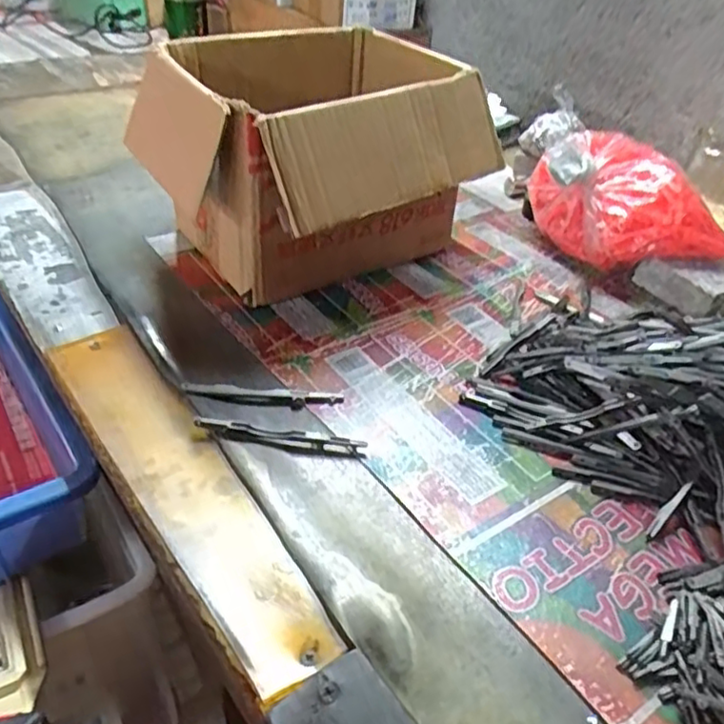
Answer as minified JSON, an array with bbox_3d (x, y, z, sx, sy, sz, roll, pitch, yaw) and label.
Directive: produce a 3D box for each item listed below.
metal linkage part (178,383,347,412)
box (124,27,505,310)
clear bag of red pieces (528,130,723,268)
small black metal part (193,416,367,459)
[{"bbox_3d":[-0.063,0.020,0.415,0.099,0.011,0.017,3,38,-2],"label":"metal linkage part"},{"bbox_3d":[-0.032,-0.164,0.533,0.218,0.156,0.209,-23,46,-30],"label":"box"},{"bbox_3d":[0.232,-0.134,0.573,0.153,0.093,0.114,6,38,2],"label":"clear bag of red pieces"},{"bbox_3d":[-0.048,0.044,0.384,0.100,0.010,0.012,5,38,1],"label":"small black metal part"}]

